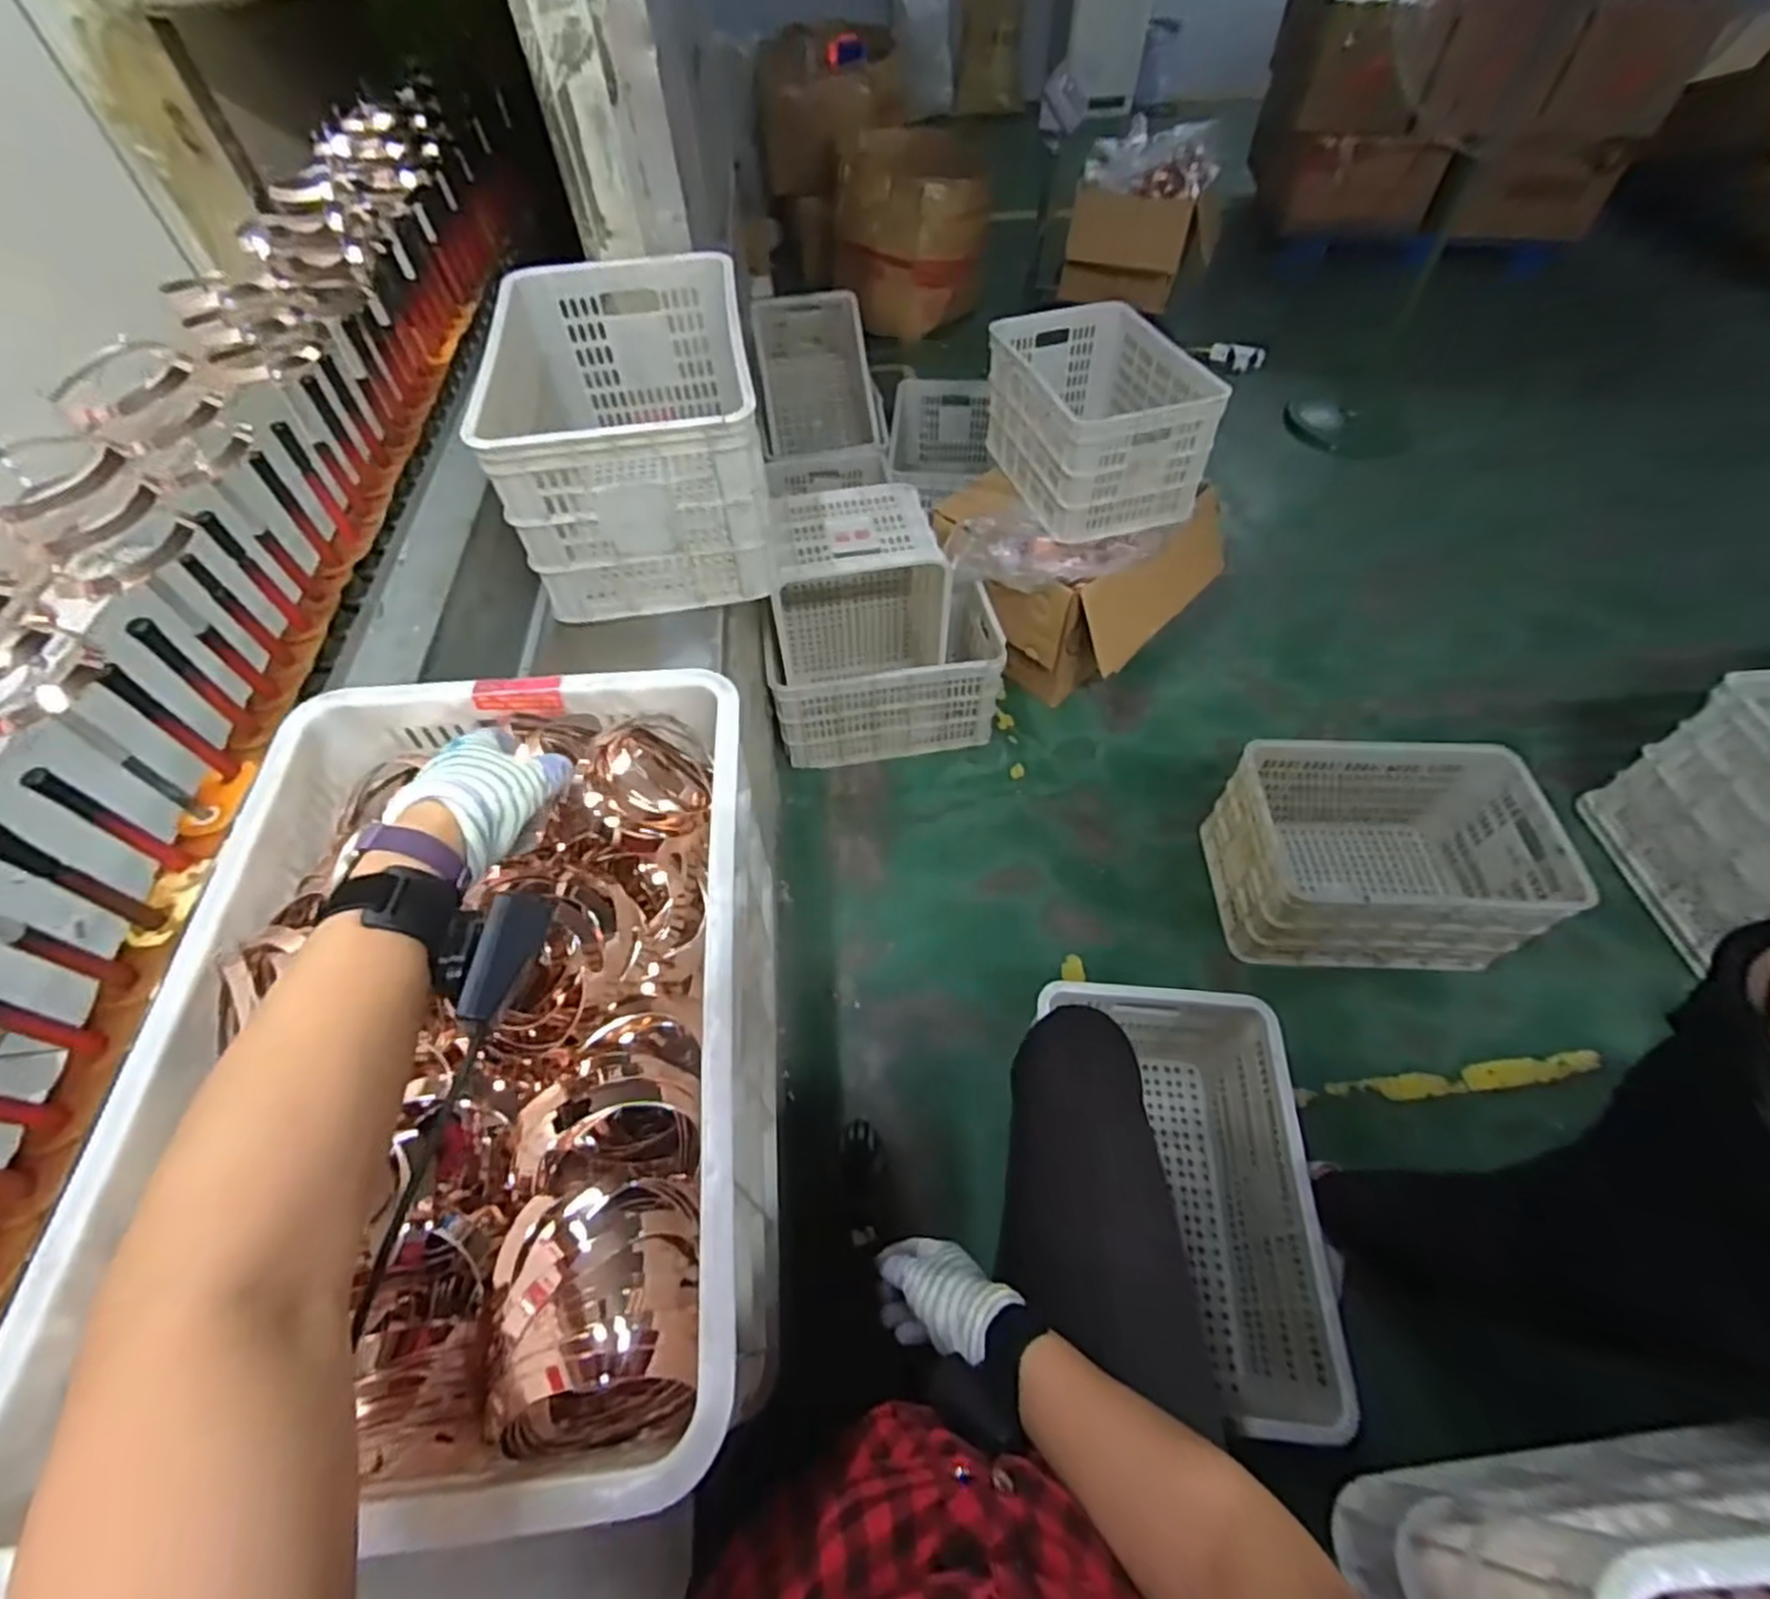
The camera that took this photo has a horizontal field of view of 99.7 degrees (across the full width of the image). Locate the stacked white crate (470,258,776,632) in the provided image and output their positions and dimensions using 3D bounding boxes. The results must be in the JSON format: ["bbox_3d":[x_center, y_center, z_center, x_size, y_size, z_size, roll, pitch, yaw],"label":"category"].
[{"bbox_3d":[-0.384,-0.583,1.152,0.369,0.265,0.546,-9,58,-3],"label":"stacked white crate"}]

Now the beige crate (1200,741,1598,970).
[{"bbox_3d":[0.972,0.097,1.480,0.528,0.325,0.391,1,58,3],"label":"beige crate"}]

